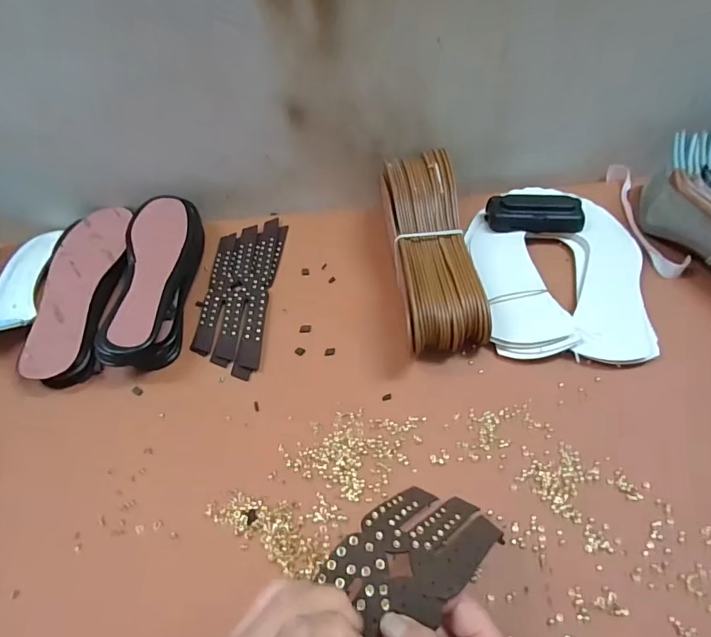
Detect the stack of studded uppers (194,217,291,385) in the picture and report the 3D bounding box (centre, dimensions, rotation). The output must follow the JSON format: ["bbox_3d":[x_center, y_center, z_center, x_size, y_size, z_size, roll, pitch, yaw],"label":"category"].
[{"bbox_3d":[-0.131,-0.033,0.508,0.075,0.011,0.219,1,51,4],"label":"stack of studded uppers"}]

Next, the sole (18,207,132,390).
[{"bbox_3d":[-0.303,-0.034,0.501,0.086,0.033,0.235,-11,51,-6],"label":"sole"}]

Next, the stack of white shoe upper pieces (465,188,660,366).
[{"bbox_3d":[0.224,-0.070,0.499,0.180,0.043,0.265,3,51,5],"label":"stack of white shoe upper pieces"}]

